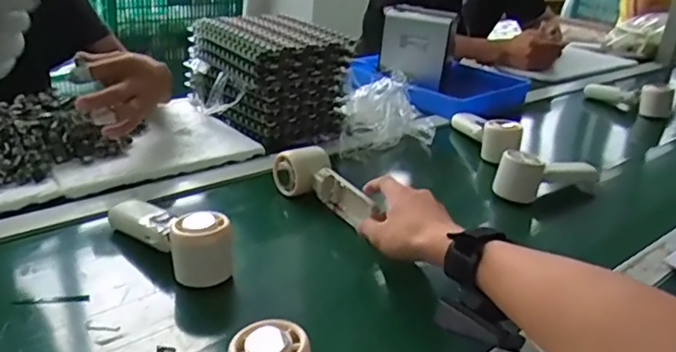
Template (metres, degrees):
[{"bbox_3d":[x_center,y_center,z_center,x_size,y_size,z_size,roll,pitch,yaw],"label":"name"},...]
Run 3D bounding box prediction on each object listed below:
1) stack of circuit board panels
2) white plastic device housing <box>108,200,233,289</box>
[{"bbox_3d":[-0.103,-0.161,0.957,0.193,0.159,0.235,-13,29,-34],"label":"stack of circuit board panels"},{"bbox_3d":[-0.165,0.052,0.593,0.152,0.053,0.051,23,30,36],"label":"white plastic device housing"}]

